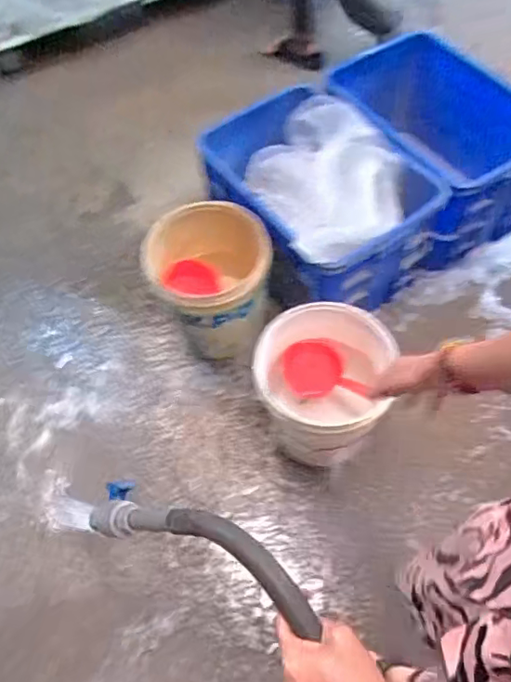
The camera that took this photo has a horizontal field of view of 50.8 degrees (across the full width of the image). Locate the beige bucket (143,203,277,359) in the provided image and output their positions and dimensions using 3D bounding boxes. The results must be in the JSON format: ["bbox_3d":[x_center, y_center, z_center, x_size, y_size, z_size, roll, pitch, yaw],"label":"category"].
[{"bbox_3d":[-0.133,-0.142,1.445,0.323,0.352,0.306,-1,60,2],"label":"beige bucket"}]

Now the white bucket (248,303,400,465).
[{"bbox_3d":[0.145,0.121,1.285,0.303,0.325,0.304,28,65,17],"label":"white bucket"}]

